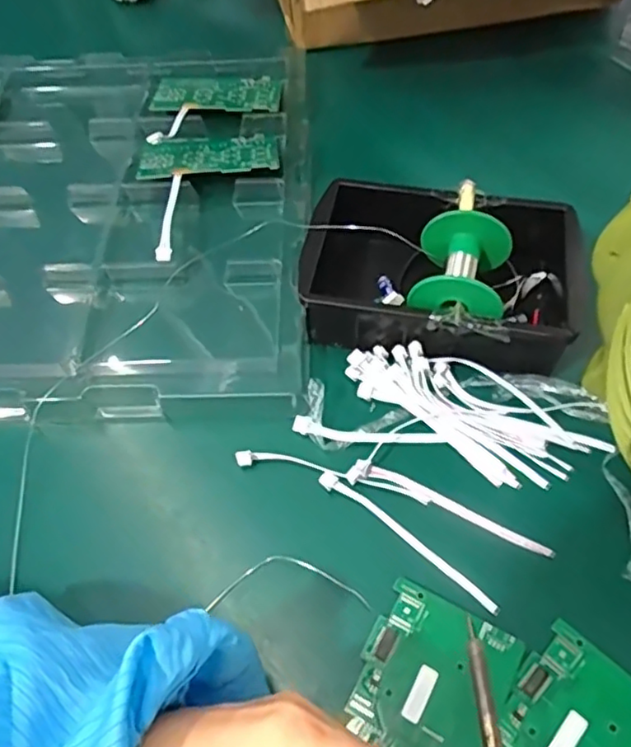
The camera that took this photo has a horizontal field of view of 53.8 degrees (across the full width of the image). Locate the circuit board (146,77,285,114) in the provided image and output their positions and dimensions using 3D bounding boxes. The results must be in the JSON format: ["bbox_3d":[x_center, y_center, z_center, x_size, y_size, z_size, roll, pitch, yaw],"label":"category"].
[{"bbox_3d":[-0.103,-0.295,0.659,0.133,0.011,0.077,-3,49,-4],"label":"circuit board"}]

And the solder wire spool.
[{"bbox_3d":[0.105,-0.068,0.455,0.065,0.065,0.077,12,58,10],"label":"solder wire spool"}]

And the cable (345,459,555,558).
[{"bbox_3d":[0.089,0.087,0.413,0.139,0.012,0.017,18,59,14],"label":"cable"}]

